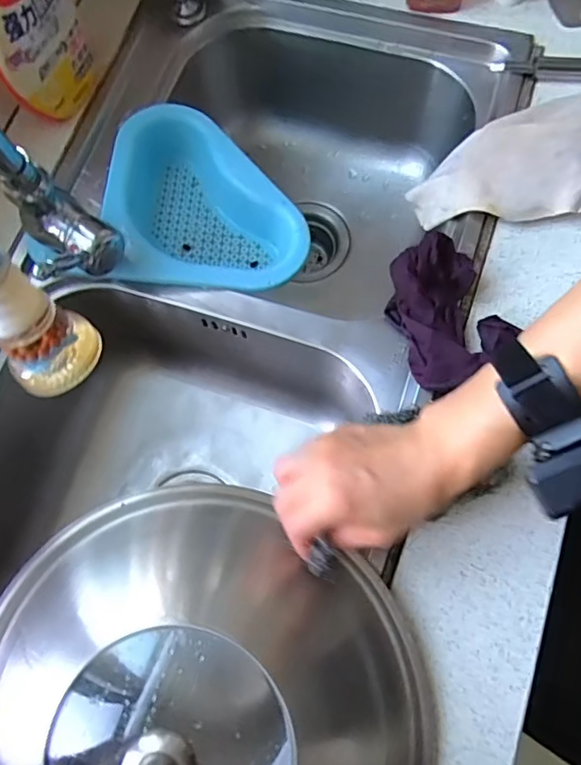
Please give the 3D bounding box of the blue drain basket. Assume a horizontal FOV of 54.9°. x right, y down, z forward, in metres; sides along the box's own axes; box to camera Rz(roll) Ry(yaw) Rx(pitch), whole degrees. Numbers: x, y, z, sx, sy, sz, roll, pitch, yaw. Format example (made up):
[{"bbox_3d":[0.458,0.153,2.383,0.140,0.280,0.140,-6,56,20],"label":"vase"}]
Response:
[{"bbox_3d":[-0.096,-0.170,0.552,0.233,0.062,0.190,13,75,7],"label":"blue drain basket"}]

